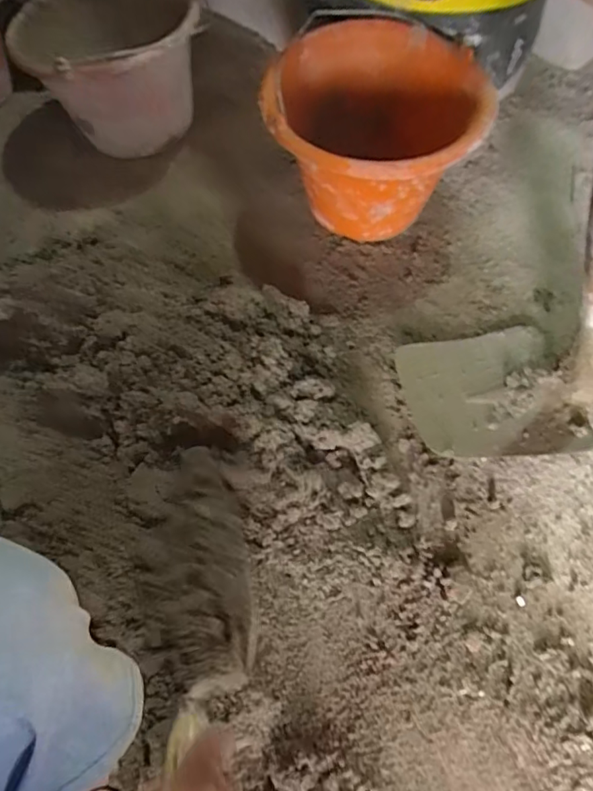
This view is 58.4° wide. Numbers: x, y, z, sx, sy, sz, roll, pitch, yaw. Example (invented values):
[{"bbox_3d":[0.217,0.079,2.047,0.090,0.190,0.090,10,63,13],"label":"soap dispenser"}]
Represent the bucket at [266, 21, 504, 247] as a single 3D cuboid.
[{"bbox_3d":[0.096,-0.306,0.663,0.241,0.167,0.249,-1,62,1],"label":"bucket"}]

